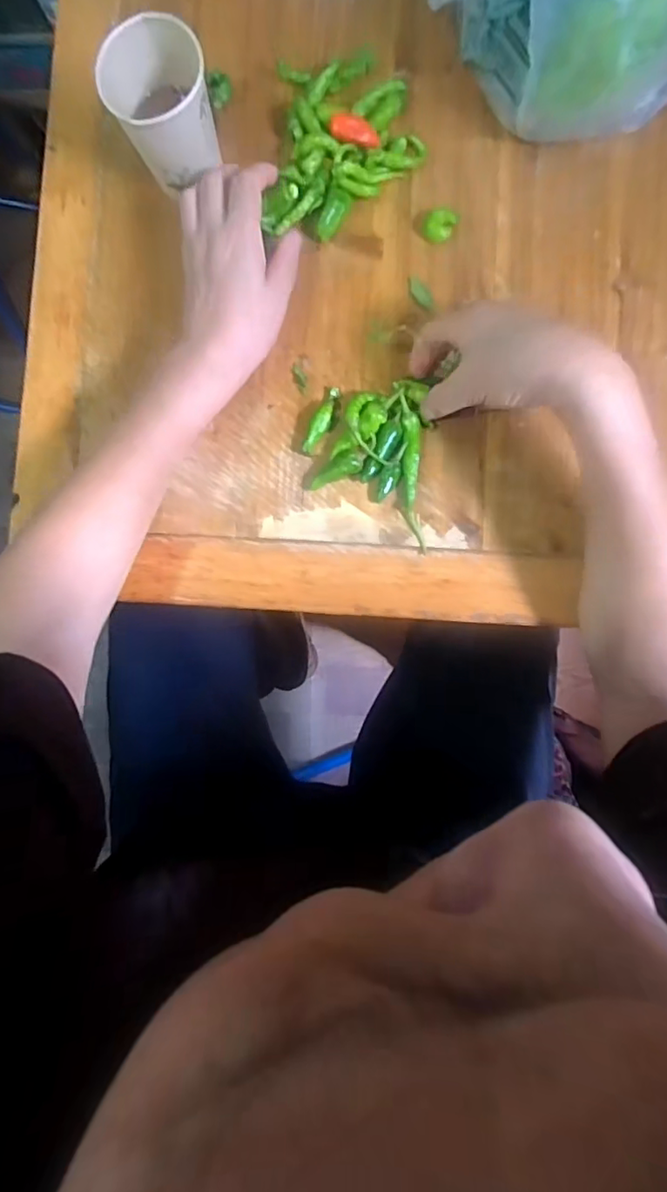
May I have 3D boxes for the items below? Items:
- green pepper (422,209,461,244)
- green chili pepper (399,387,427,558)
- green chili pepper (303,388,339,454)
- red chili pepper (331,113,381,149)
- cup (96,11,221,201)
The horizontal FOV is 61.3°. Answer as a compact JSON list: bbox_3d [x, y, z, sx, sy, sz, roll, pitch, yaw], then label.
[{"bbox_3d":[0.081,-0.283,0.429,0.022,0.012,0.024,0,89,4],"label":"green pepper"},{"bbox_3d":[0.059,-0.090,0.420,0.016,0.016,0.112,-2,88,4],"label":"green chili pepper"},{"bbox_3d":[-0.008,-0.135,0.431,0.012,0.014,0.055,26,91,4],"label":"green chili pepper"},{"bbox_3d":[0.017,-0.348,0.421,0.038,0.010,0.015,12,90,-13],"label":"red chili pepper"},{"bbox_3d":[-0.120,-0.351,0.416,0.068,0.088,0.069,0,86,3],"label":"cup"}]

